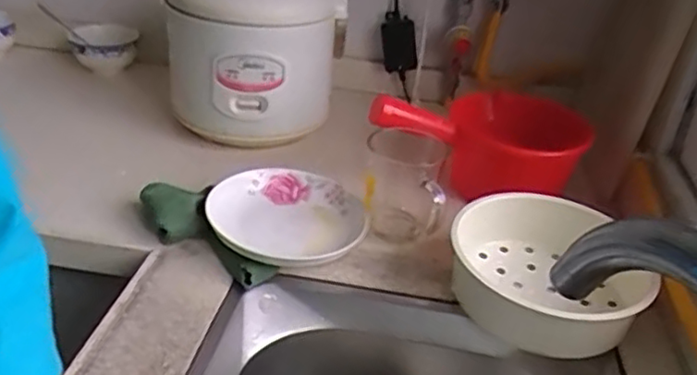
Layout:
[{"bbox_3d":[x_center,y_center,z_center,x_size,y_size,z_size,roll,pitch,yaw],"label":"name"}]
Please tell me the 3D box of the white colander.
[{"bbox_3d":[0.193,0.086,0.643,0.184,0.074,0.176,4,31,-2],"label":"white colander"}]

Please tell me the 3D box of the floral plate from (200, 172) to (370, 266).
[{"bbox_3d":[-0.068,0.041,0.712,0.168,0.043,0.169,4,31,-2],"label":"floral plate"}]

